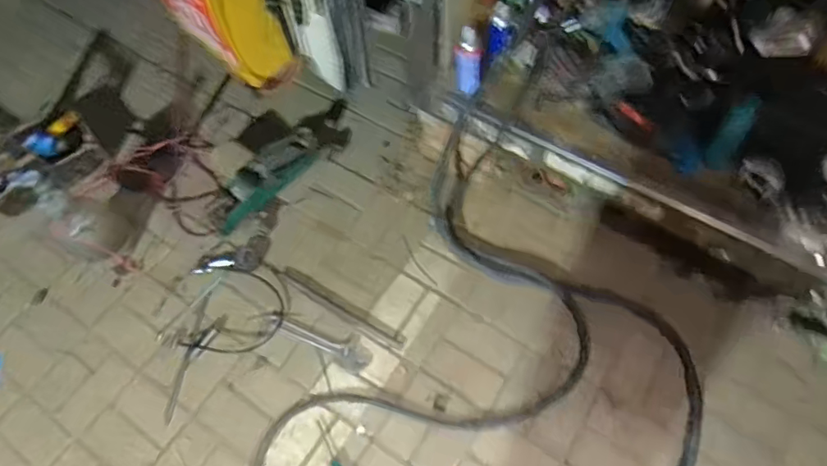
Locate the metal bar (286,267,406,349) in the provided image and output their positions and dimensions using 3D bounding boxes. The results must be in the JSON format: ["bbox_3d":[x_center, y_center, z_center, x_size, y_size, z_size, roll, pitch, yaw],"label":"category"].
[{"bbox_3d":[-0.184,0.192,1.353,0.381,0.009,0.032,29,67,17],"label":"metal bar"}]

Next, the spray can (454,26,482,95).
[{"bbox_3d":[0.130,-0.408,1.219,0.057,0.157,0.047,-6,41,0],"label":"spray can"}]

